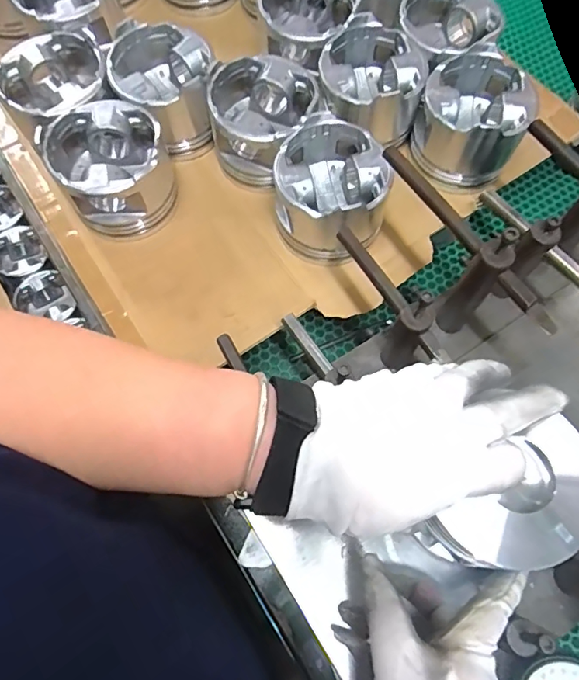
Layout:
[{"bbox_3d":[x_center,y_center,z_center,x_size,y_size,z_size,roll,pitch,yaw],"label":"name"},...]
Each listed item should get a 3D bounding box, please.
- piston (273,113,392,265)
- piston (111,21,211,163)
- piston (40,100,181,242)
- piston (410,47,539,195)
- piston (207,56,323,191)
[{"bbox_3d":[0.037,-0.135,0.437,0.099,0.085,0.103,0,69,0],"label":"piston"},{"bbox_3d":[-0.126,-0.249,0.487,0.097,0.078,0.110,-5,69,-2],"label":"piston"},{"bbox_3d":[-0.162,-0.160,0.452,0.097,0.069,0.102,-21,71,-8],"label":"piston"},{"bbox_3d":[0.176,-0.214,0.480,0.094,0.087,0.096,0,69,0],"label":"piston"},{"bbox_3d":[-0.024,-0.215,0.471,0.095,0.072,0.101,0,69,0],"label":"piston"}]

